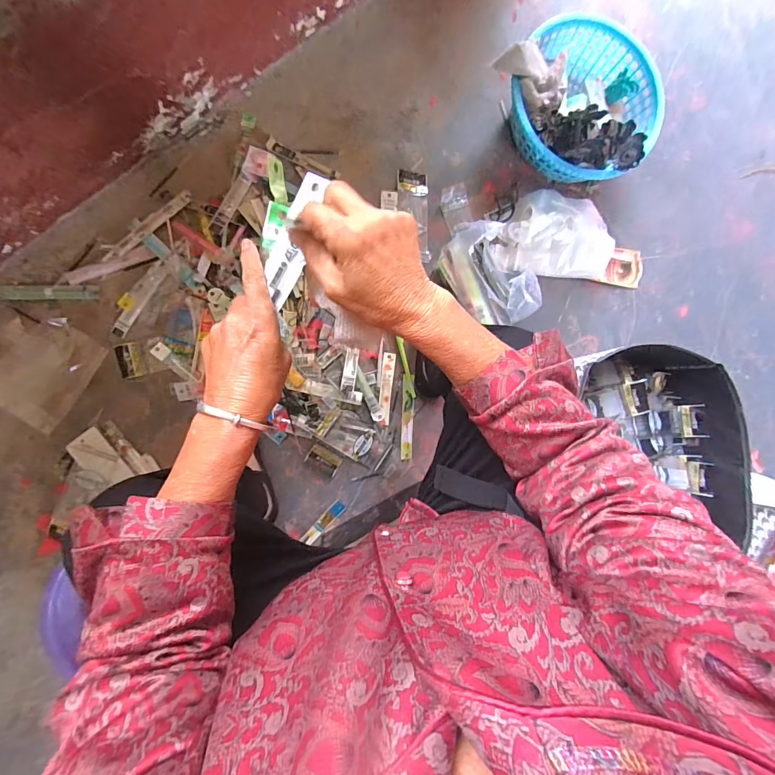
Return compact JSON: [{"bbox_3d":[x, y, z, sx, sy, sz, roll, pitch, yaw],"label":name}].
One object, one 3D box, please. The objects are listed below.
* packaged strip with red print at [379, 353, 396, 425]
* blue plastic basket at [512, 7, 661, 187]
[{"bbox_3d":[-0.002,0.001,0.792,0.026,0.008,0.146,6,86,-8],"label":"packaged strip with red print"},{"bbox_3d":[0.408,-0.590,0.803,0.311,0.141,0.307,0,87,-8],"label":"blue plastic basket"}]

